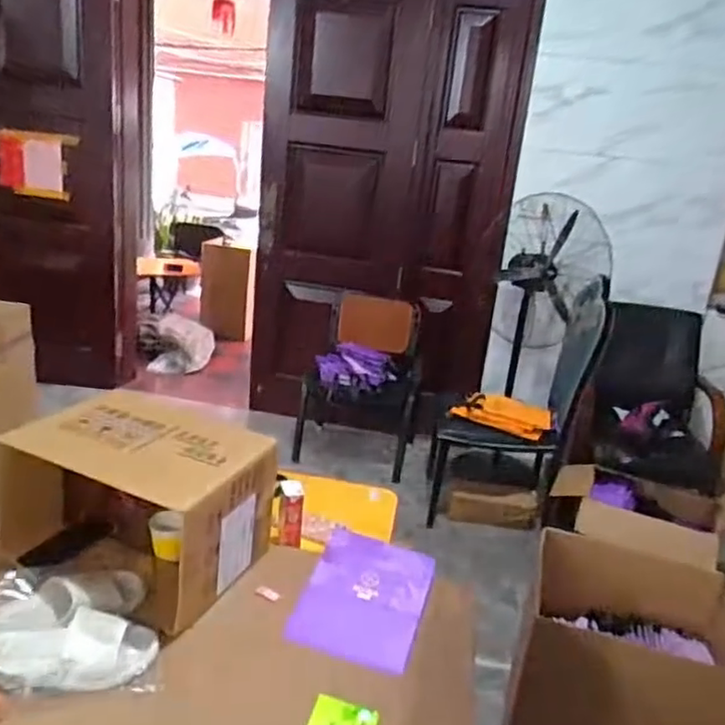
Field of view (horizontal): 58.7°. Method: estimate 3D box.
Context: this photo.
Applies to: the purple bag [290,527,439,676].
[{"bbox_3d":[0.006,0.410,1.145,0.208,0.023,0.265,9,33,15],"label":"purple bag"}]

